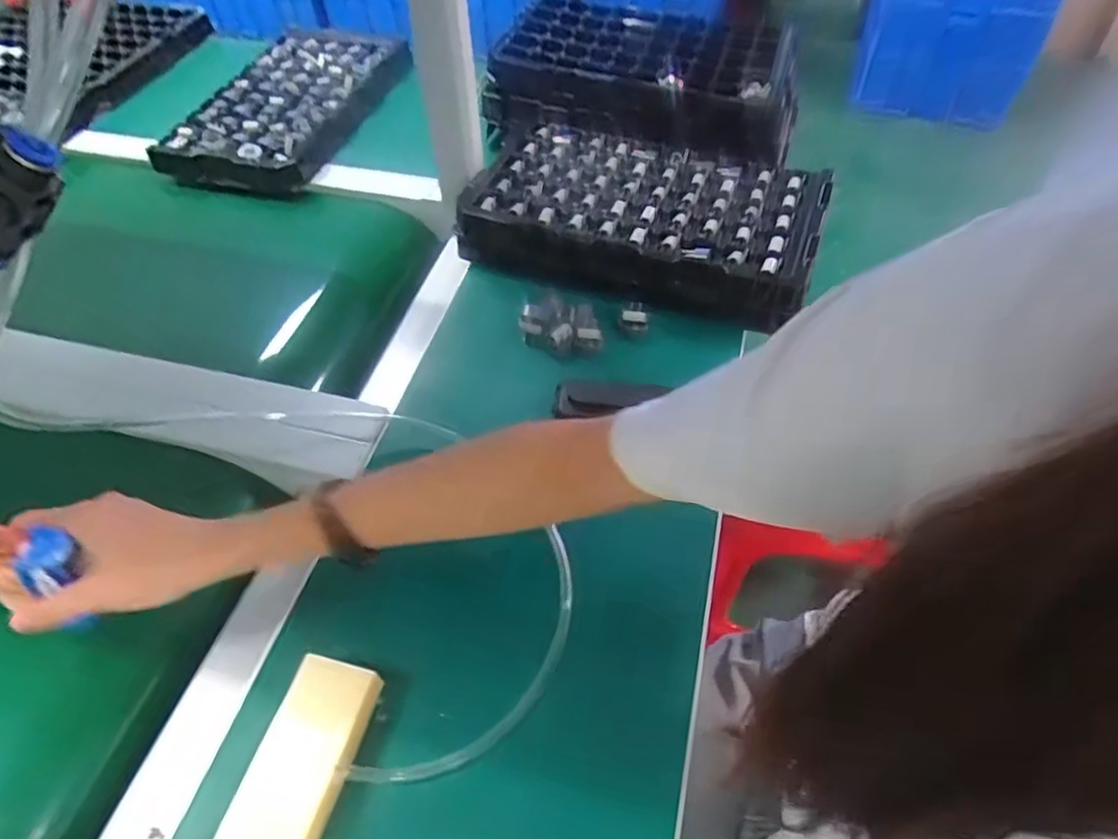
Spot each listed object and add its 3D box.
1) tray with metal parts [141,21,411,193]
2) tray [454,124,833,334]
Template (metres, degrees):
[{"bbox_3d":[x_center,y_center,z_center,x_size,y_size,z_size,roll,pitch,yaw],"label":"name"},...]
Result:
[{"bbox_3d":[-0.356,-0.431,0.922,0.226,0.049,0.370,15,54,12],"label":"tray with metal parts"},{"bbox_3d":[0.091,-0.223,0.728,0.361,0.053,0.230,17,55,14],"label":"tray"}]

